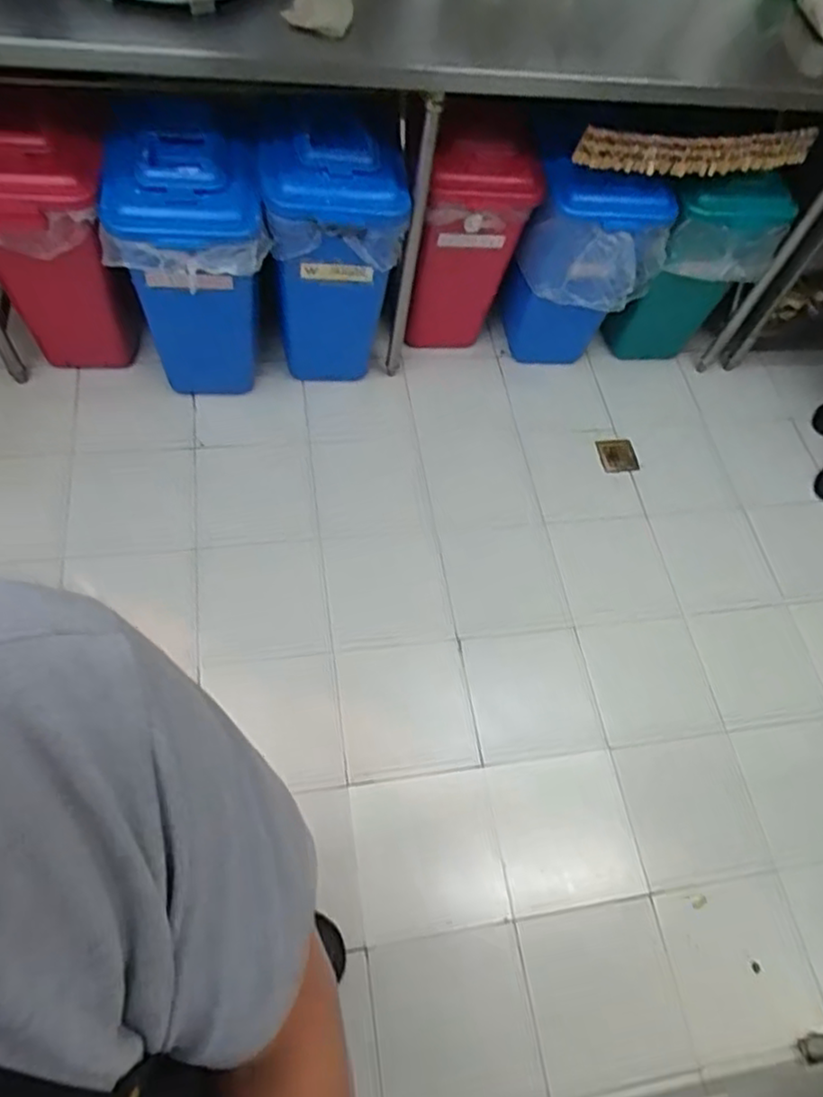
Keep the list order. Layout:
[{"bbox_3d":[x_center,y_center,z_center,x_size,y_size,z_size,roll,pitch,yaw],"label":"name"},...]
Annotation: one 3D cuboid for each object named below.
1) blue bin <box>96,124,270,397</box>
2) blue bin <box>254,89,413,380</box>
[{"bbox_3d":[-0.501,-0.612,1.600,0.320,0.630,0.261,-15,65,-15],"label":"blue bin"},{"bbox_3d":[-0.196,-0.729,1.693,0.324,0.681,0.298,-2,62,-9],"label":"blue bin"}]

